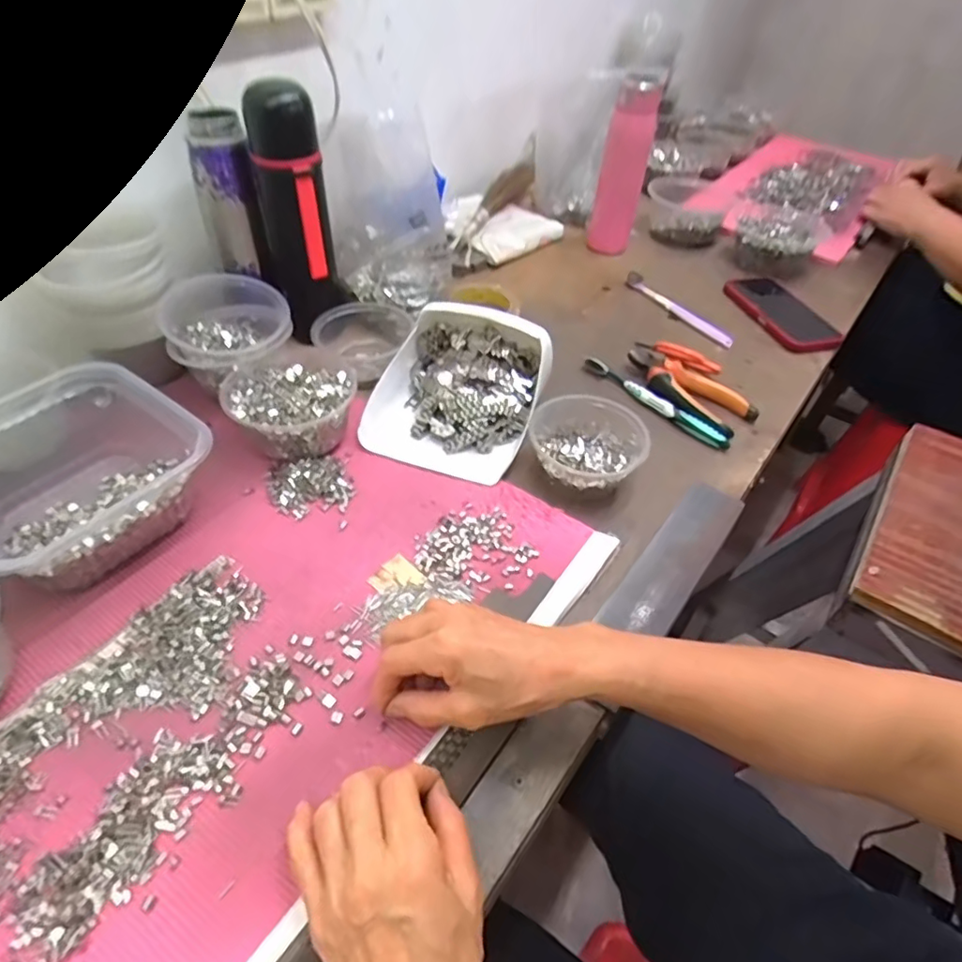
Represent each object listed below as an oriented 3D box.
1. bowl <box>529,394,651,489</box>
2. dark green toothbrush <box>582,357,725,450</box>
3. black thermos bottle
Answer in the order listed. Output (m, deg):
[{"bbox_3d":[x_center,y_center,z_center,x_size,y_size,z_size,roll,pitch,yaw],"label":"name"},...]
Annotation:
[{"bbox_3d":[0.099,-0.032,0.552,0.098,0.048,0.100,2,47,-2],"label":"bowl"},{"bbox_3d":[0.185,-0.089,0.638,0.012,0.016,0.181,-32,57,-28],"label":"dark green toothbrush"},{"bbox_3d":[-0.189,-0.265,0.612,0.079,0.240,0.069,-14,50,-16],"label":"black thermos bottle"}]

